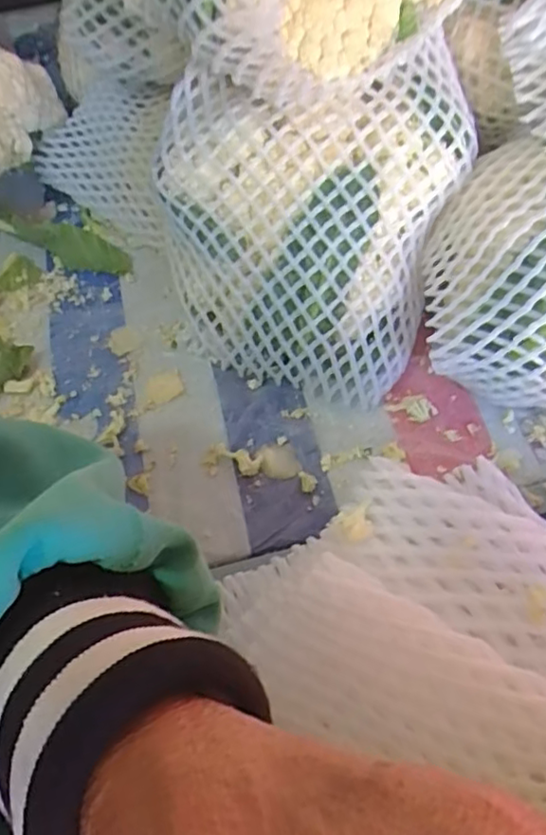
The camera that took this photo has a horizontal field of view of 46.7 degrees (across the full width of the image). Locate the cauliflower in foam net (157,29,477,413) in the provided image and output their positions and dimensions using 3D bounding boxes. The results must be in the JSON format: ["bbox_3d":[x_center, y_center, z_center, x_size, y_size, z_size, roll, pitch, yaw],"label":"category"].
[{"bbox_3d":[0.021,-0.135,0.431,0.185,0.147,0.171,20,61,16],"label":"cauliflower in foam net"}]

